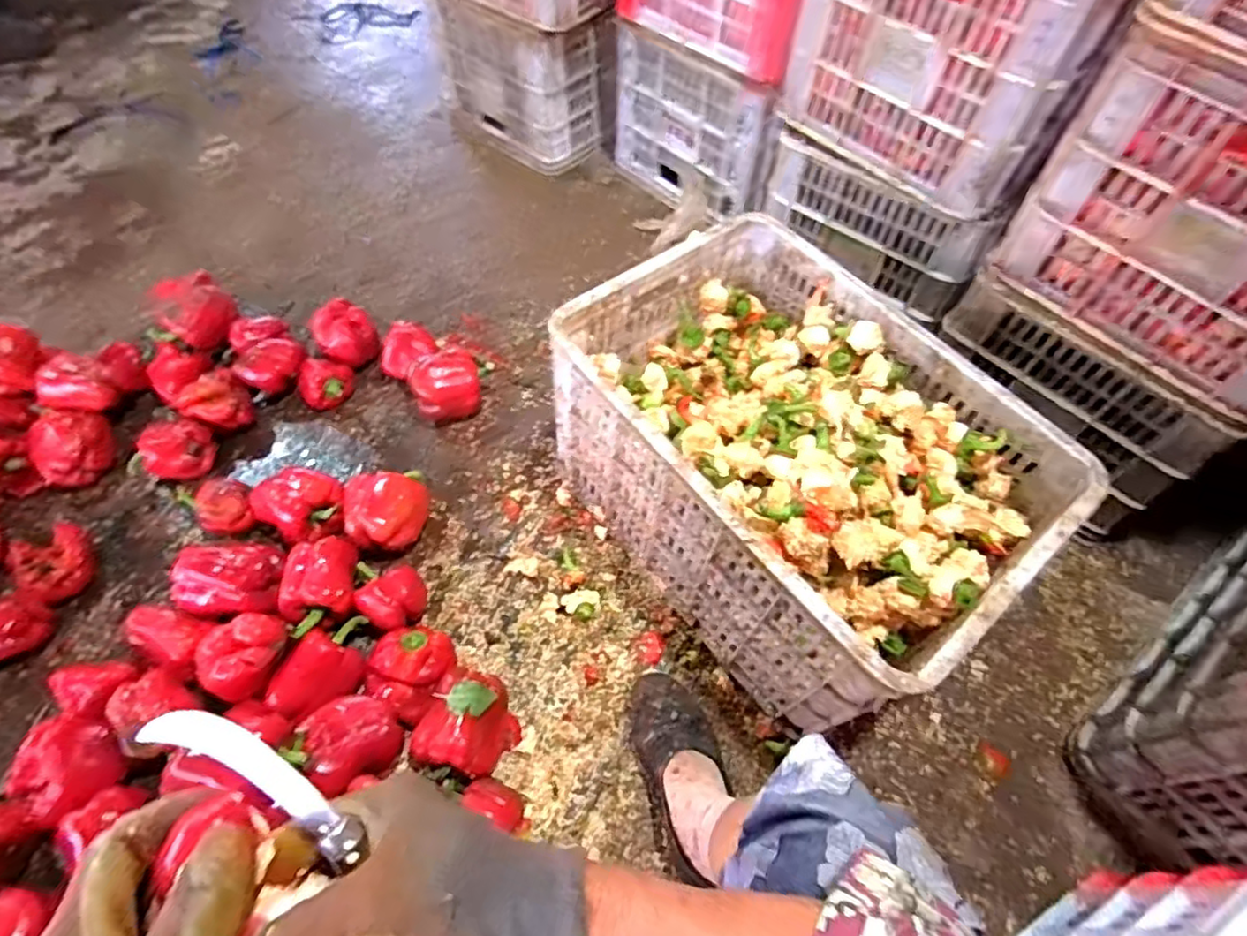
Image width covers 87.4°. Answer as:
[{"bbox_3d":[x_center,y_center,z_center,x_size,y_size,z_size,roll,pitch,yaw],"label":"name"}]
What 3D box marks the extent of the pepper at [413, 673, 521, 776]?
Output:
[{"bbox_3d":[-0.174,0.289,0.735,0.101,0.082,0.111,26,61,12],"label":"pepper"}]

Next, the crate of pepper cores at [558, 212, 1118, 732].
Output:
[{"bbox_3d":[0.192,0.000,0.808,0.359,0.297,0.517,-35,67,-21],"label":"crate of pepper cores"}]

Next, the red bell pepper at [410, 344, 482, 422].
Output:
[{"bbox_3d":[-0.267,-0.128,0.989,0.096,0.093,0.103,0,59,-1],"label":"red bell pepper"}]

